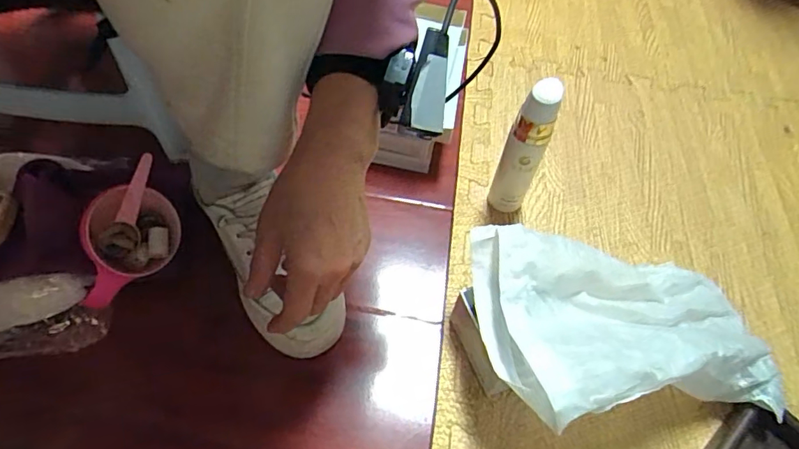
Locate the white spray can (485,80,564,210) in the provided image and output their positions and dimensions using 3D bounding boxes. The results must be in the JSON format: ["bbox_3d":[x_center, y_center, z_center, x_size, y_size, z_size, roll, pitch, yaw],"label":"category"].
[{"bbox_3d":[0.128,-0.075,0.536,0.045,0.167,0.039,15,56,12],"label":"white spray can"}]

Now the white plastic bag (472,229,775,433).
[{"bbox_3d":[0.196,0.094,0.465,0.255,0.114,0.166,0,56,-6],"label":"white plastic bag"}]

